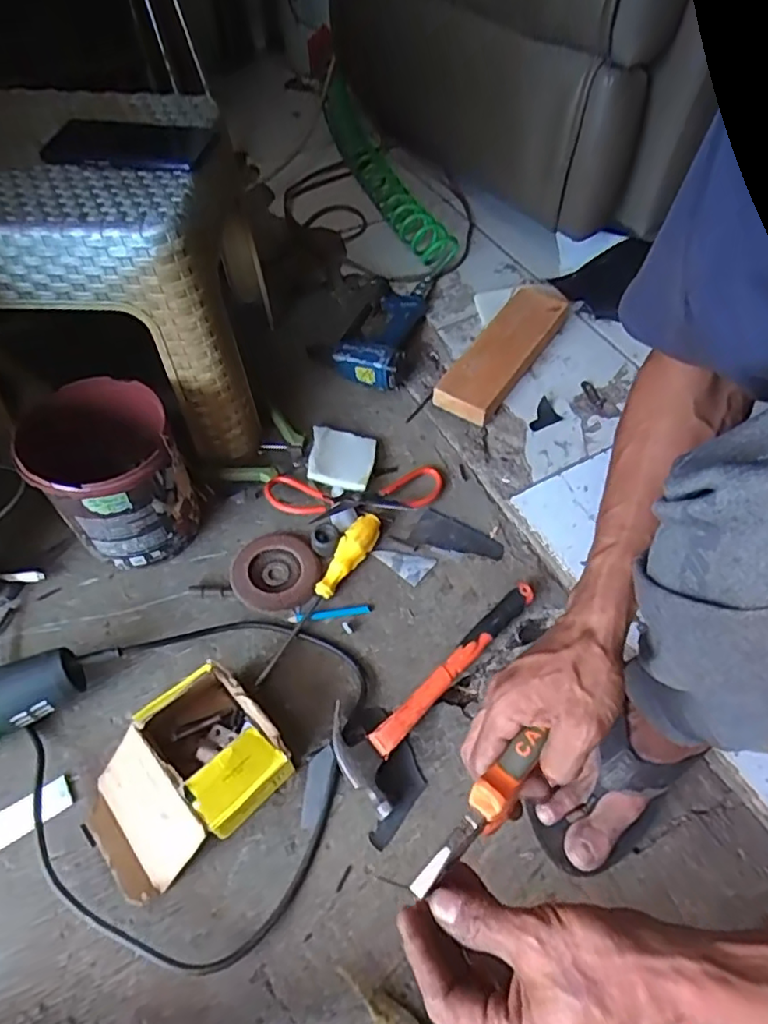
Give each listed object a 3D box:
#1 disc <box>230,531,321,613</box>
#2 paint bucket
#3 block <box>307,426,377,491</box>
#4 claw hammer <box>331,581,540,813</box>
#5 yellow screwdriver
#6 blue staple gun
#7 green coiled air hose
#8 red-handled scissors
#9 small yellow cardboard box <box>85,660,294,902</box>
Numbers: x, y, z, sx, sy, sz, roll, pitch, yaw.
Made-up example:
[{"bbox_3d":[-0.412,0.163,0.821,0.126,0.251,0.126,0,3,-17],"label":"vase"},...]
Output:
[{"bbox_3d":[-0.119,0.063,0.654,0.094,0.016,0.093,0,55,-1],"label":"disc"},{"bbox_3d":[-0.278,-0.034,0.631,0.131,0.161,0.138,0,55,-1],"label":"paint bucket"},{"bbox_3d":[-0.053,-0.068,0.740,0.080,0.025,0.098,6,56,3],"label":"block"},{"bbox_3d":[0.051,0.154,0.585,0.082,0.025,0.262,35,62,21],"label":"claw hammer"},{"bbox_3d":[-0.065,0.083,0.632,0.030,0.025,0.216,26,59,16],"label":"yellow screwdriver"},{"bbox_3d":[-0.001,-0.263,0.857,0.137,0.051,0.197,28,60,17],"label":"blue staple gun"},{"bbox_3d":[-0.016,-0.672,1.144,0.076,0.074,0.690,-17,57,-12],"label":"green coiled air hose"},{"bbox_3d":[-0.032,-0.023,0.706,0.208,0.022,0.071,-7,56,-6],"label":"red-handled scissors"},{"bbox_3d":[-0.173,0.218,0.500,0.158,0.085,0.115,-37,63,-23],"label":"small yellow cardboard box"}]

